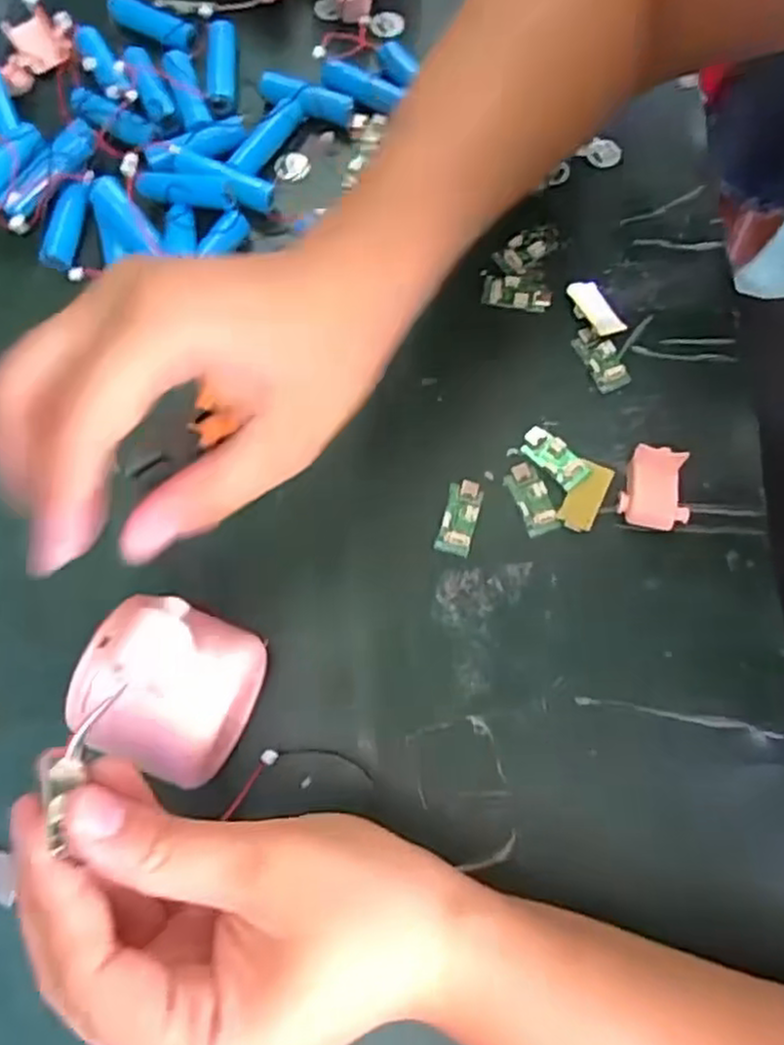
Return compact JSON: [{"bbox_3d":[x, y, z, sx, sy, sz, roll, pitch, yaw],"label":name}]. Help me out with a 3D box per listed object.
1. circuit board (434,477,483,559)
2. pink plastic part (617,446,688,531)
[{"bbox_3d":[0.030,-0.002,0.310,0.015,0.006,0.033,16,75,4],"label":"circuit board"},{"bbox_3d":[0.113,-0.014,0.306,0.028,0.013,0.033,10,75,2],"label":"pink plastic part"}]

